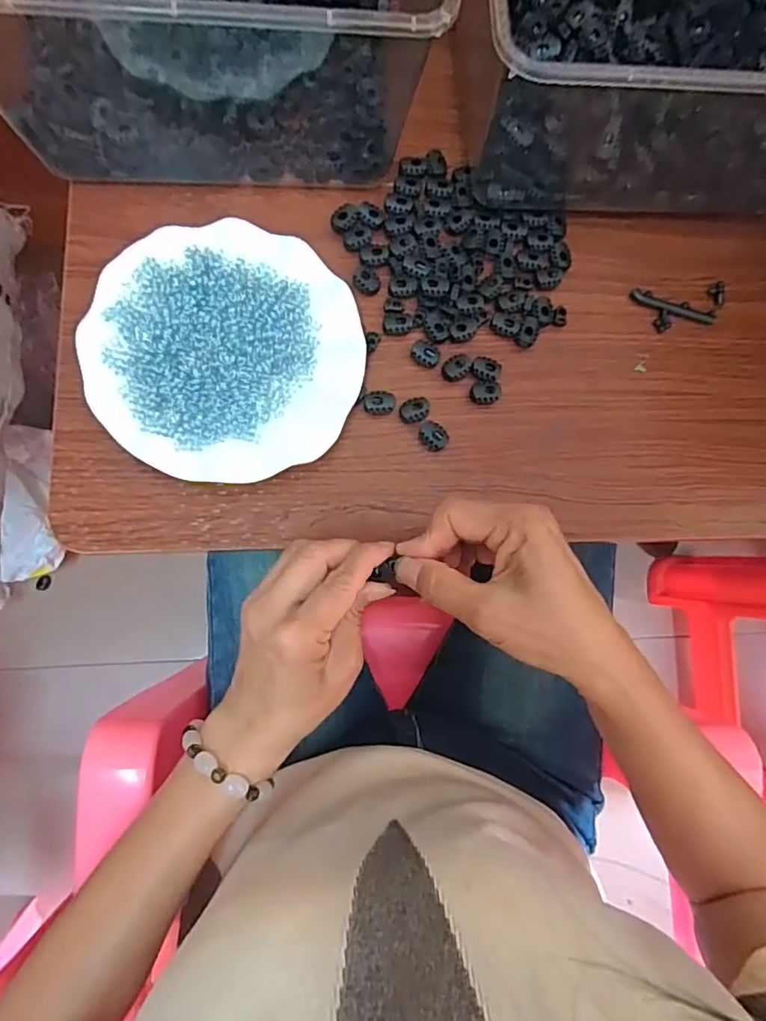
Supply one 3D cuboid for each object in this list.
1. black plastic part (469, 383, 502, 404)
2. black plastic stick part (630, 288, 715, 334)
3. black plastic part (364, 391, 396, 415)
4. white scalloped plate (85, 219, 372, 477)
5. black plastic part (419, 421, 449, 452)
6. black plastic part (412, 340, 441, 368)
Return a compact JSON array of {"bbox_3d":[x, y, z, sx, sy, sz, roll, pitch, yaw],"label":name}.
[{"bbox_3d":[0.077,-0.088,0.415,0.023,0.008,0.015,4,82,-4],"label":"black plastic part"},{"bbox_3d":[0.231,-0.155,0.444,0.067,0.005,0.030,15,82,-3],"label":"black plastic stick part"},{"bbox_3d":[-0.002,-0.078,0.404,0.022,0.012,0.014,3,82,-4],"label":"black plastic part"},{"bbox_3d":[-0.107,-0.111,0.392,0.179,0.032,0.181,1,83,-5],"label":"white scalloped plate"},{"bbox_3d":[0.038,-0.055,0.409,0.020,0.009,0.021,-42,88,-8],"label":"black plastic part"},{"bbox_3d":[0.033,-0.118,0.415,0.021,0.008,0.017,30,81,0],"label":"black plastic part"}]

